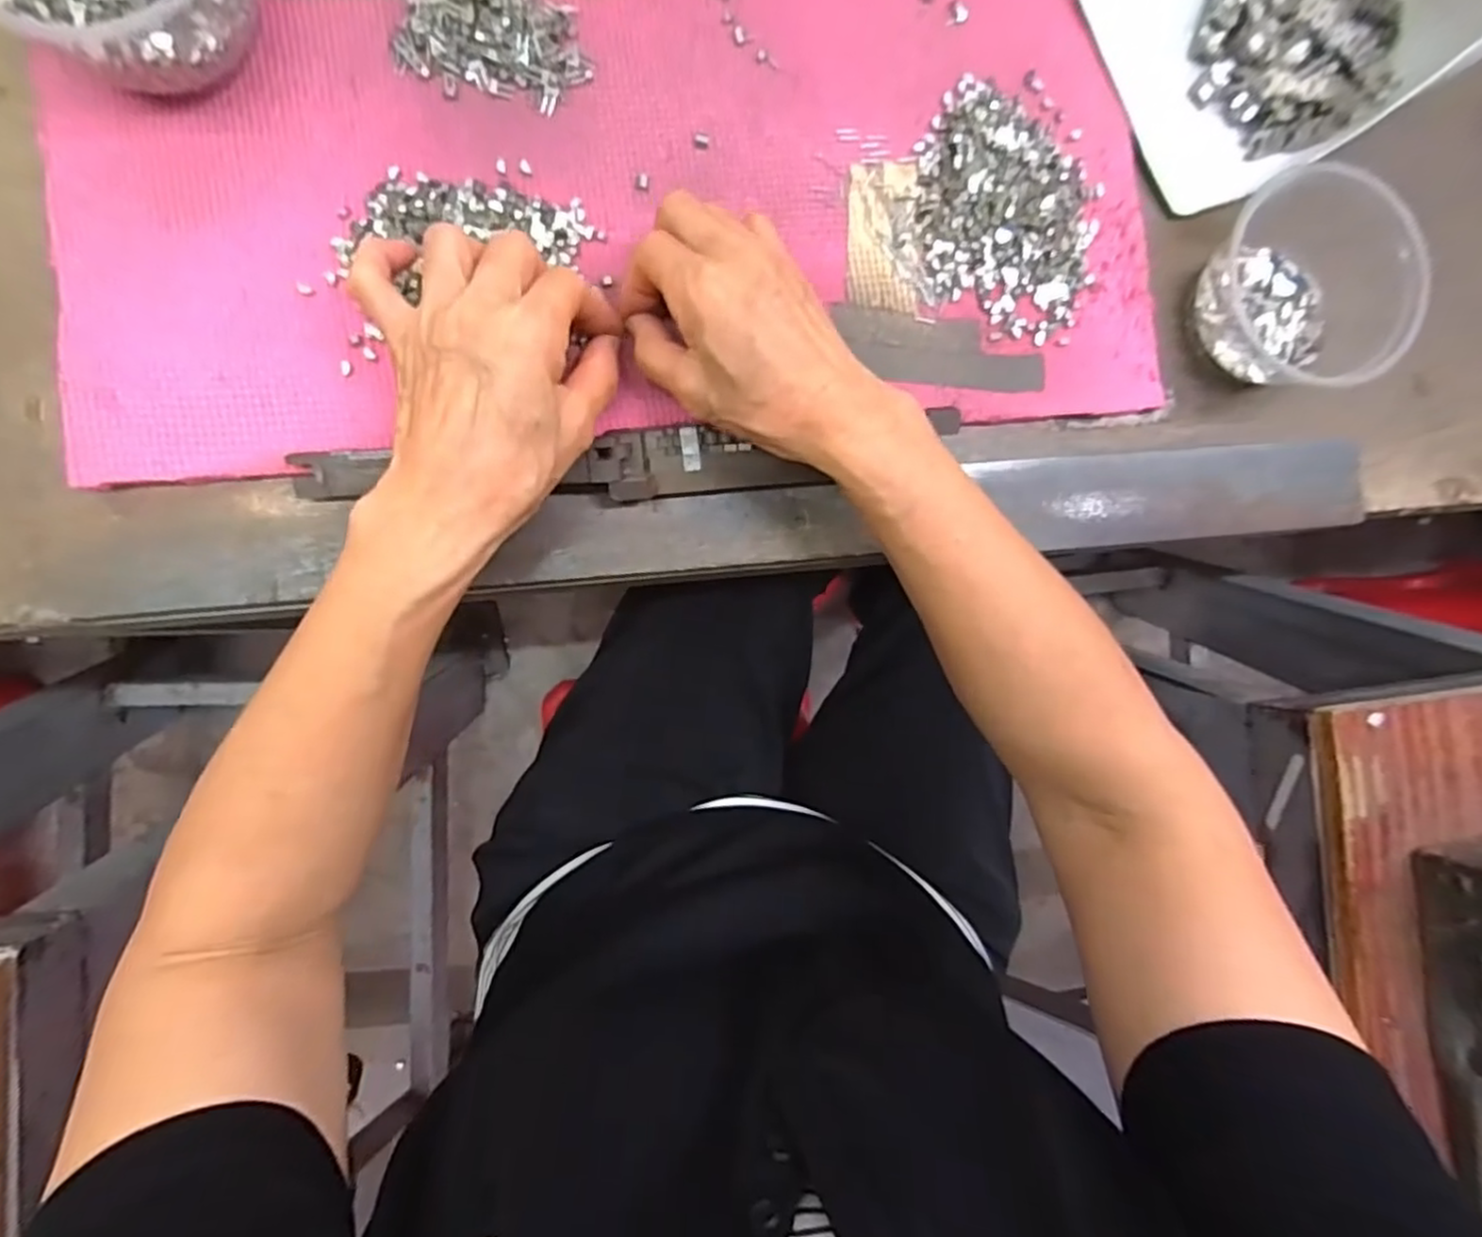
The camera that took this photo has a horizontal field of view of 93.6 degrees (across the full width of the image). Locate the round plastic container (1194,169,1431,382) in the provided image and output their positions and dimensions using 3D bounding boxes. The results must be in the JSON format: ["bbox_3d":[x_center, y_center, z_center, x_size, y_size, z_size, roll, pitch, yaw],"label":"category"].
[{"bbox_3d":[0.288,-0.166,0.359,0.098,0.054,0.087,7,90,-7],"label":"round plastic container"}]

